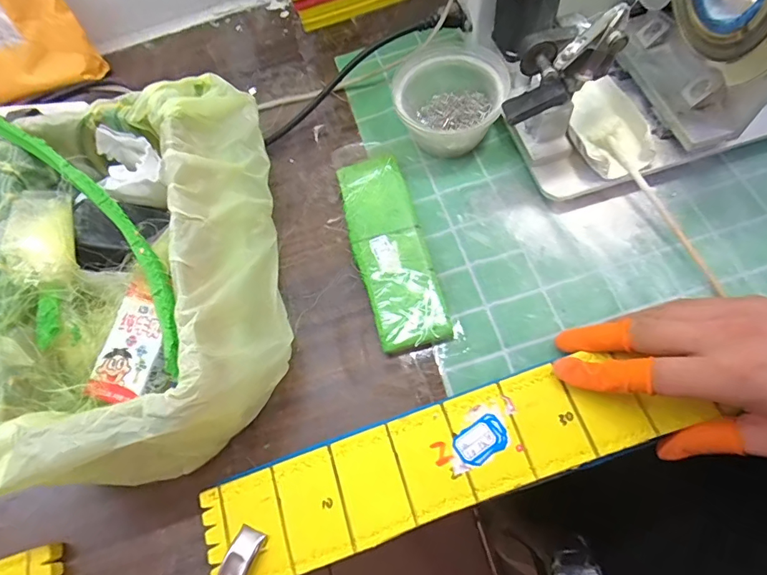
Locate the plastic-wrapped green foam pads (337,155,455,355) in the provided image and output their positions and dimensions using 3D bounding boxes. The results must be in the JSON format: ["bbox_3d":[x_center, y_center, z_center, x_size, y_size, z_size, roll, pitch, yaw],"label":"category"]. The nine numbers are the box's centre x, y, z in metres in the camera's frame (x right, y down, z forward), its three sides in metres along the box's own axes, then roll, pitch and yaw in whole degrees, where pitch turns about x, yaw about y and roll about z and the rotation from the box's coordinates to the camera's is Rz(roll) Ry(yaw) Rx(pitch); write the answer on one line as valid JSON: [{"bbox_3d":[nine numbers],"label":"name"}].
[{"bbox_3d":[0.005,-0.034,0.385,0.057,0.019,0.180,-16,65,1],"label":"plastic-wrapped green foam pads"}]

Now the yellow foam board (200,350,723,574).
[{"bbox_3d":[0.038,0.112,0.295,0.311,0.005,0.069,-17,63,0],"label":"yellow foam board"}]

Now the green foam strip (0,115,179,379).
[{"bbox_3d":[-0.199,-0.049,0.308,0.038,0.034,0.257,-42,67,-11],"label":"green foam strip"}]

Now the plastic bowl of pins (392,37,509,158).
[{"bbox_3d":[0.060,-0.167,0.419,0.092,0.058,0.098,-3,66,7],"label":"plastic bowl of pins"}]

